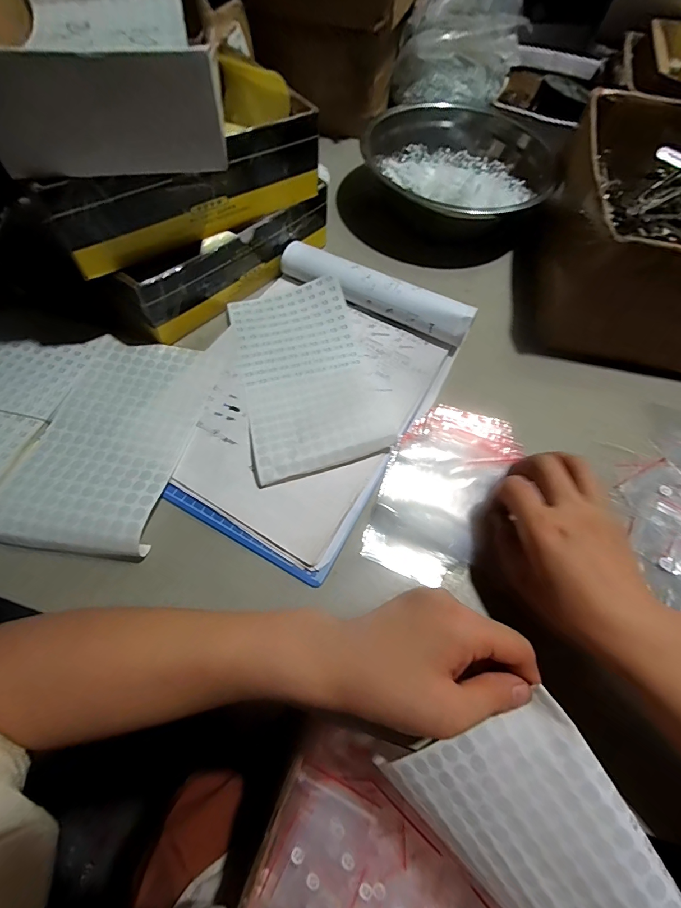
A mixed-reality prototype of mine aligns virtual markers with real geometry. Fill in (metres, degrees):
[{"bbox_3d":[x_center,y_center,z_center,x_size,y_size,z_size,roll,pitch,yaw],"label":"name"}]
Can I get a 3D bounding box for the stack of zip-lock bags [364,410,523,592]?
[{"bbox_3d":[0.087,0.029,0.342,0.093,0.009,0.165,27,68,9],"label":"stack of zip-lock bags"}]

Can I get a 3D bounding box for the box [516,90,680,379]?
[{"bbox_3d":[0.388,-0.264,0.450,0.266,0.118,0.329,13,65,1],"label":"box"}]

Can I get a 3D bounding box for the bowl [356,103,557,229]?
[{"bbox_3d":[0.155,-0.374,0.513,0.200,0.062,0.230,-33,72,-16],"label":"bowl"}]

